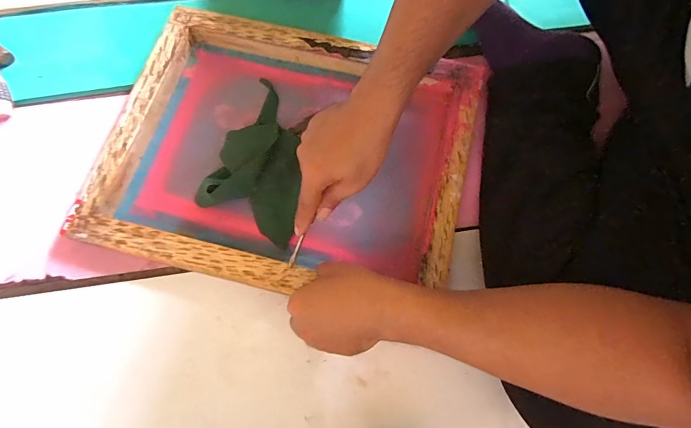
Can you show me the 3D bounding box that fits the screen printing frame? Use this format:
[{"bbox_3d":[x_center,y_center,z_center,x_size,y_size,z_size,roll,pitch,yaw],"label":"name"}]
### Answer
[{"bbox_3d":[-0.079,-0.085,0.520,0.475,0.049,0.361,13,74,3],"label":"screen printing frame"}]

